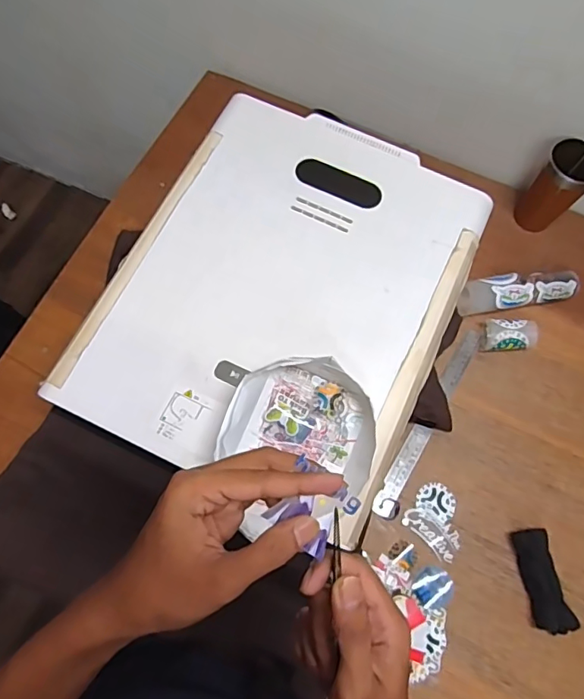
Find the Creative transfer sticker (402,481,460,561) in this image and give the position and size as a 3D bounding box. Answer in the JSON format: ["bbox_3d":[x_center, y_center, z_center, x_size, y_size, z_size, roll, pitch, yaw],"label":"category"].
[{"bbox_3d":[0.207,0.237,0.706,0.084,0.005,0.081,38,72,12],"label":"Creative transfer sticker"}]

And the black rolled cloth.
[{"bbox_3d":[0.335,0.309,0.673,0.046,0.029,0.123,-9,72,-3],"label":"black rolled cloth"}]

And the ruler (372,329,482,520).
[{"bbox_3d":[0.206,0.102,0.752,0.036,0.008,0.322,30,72,5],"label":"ruler"}]

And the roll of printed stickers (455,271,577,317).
[{"bbox_3d":[0.356,-0.092,0.801,0.197,0.039,0.053,-8,73,-5],"label":"roll of printed stickers"}]

